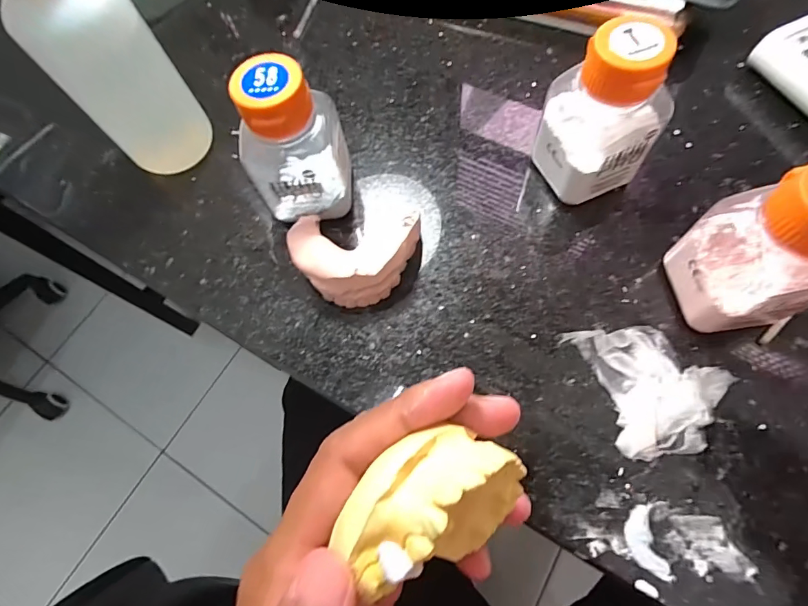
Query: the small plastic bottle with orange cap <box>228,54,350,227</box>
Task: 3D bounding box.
[{"bbox_3d":[-0.050,-0.069,0.196,0.044,0.071,0.033,-12,68,0],"label":"small plastic bottle with orange cap"}]

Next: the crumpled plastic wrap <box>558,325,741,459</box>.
[{"bbox_3d":[0.106,0.033,0.180,0.053,0.006,0.057,-16,68,-1],"label":"crumpled plastic wrap"}]

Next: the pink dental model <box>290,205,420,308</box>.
[{"bbox_3d":[-0.022,-0.026,0.204,0.057,0.023,0.048,-23,69,-4],"label":"pink dental model"}]

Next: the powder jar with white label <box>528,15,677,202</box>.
[{"bbox_3d":[0.088,-0.080,0.190,0.045,0.073,0.036,-16,68,-1],"label":"powder jar with white label"}]

